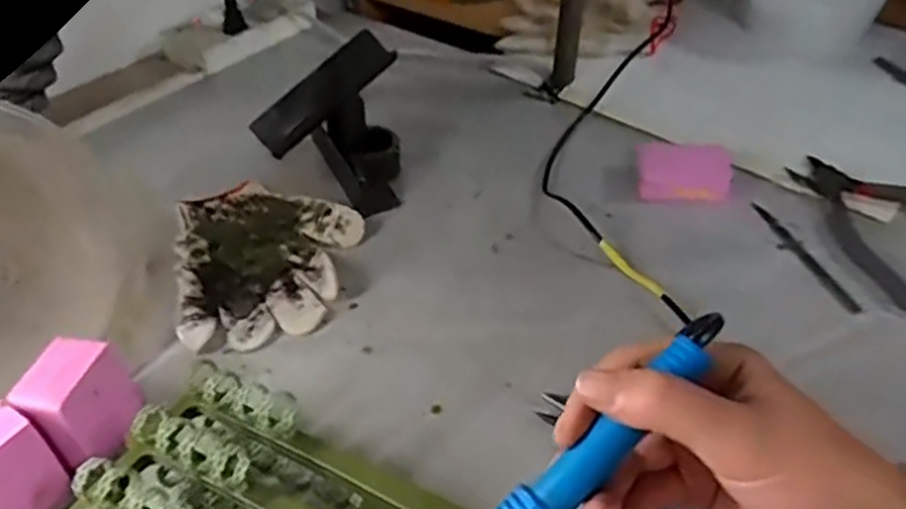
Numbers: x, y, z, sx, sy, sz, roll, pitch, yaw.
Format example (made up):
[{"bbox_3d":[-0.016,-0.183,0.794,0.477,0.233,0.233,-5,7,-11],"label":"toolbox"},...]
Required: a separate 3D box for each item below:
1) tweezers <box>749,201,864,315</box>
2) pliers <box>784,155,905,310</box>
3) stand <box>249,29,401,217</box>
[{"bbox_3d":[0.275,0.000,0.599,0.020,0.009,0.132,-13,41,-11],"label":"tweezers"},{"bbox_3d":[0.352,-0.036,0.616,0.135,0.016,0.166,-20,43,-18],"label":"pliers"},{"bbox_3d":[-0.112,-0.110,0.665,0.124,0.123,0.109,-2,40,2],"label":"stand"}]

